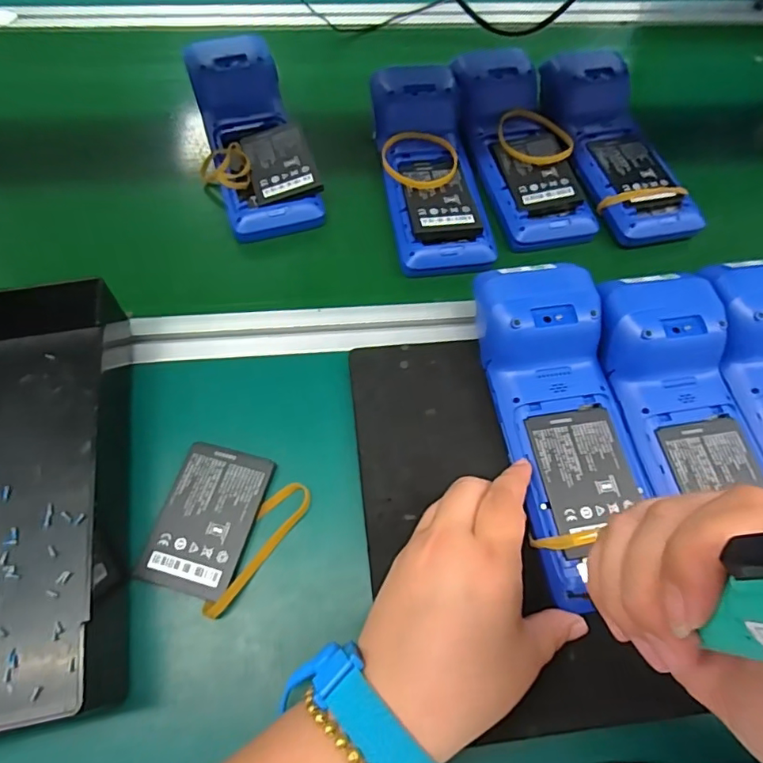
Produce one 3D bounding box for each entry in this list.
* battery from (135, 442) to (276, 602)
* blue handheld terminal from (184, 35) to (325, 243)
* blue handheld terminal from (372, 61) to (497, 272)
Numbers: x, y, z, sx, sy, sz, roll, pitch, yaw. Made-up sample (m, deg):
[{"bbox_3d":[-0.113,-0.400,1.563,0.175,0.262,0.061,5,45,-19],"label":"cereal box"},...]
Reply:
[{"bbox_3d":[-0.109,0.086,0.324,0.058,0.009,0.090,15,63,5],"label":"battery"},{"bbox_3d":[-0.121,-0.235,0.473,0.079,0.050,0.228,-15,64,-11],"label":"blue handheld terminal"},{"bbox_3d":[0.043,-0.199,0.459,0.083,0.046,0.224,-7,63,-7],"label":"blue handheld terminal"}]

